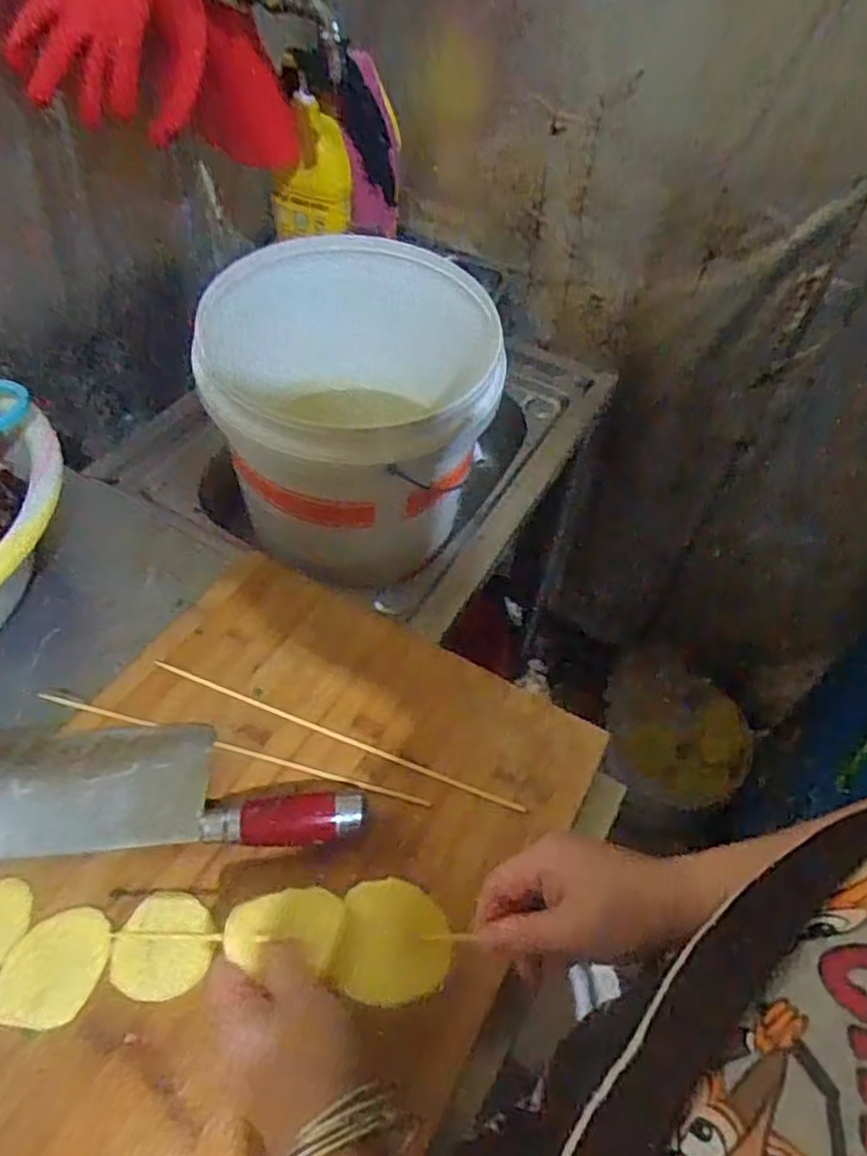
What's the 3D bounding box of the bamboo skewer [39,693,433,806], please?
[{"bbox_3d":[-0.151,0.123,0.523,0.304,0.004,0.008,14,49,7],"label":"bamboo skewer"}]

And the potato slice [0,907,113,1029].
[{"bbox_3d":[-0.226,0.231,0.426,0.056,0.004,0.064,11,49,4],"label":"potato slice"}]

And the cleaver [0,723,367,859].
[{"bbox_3d":[-0.201,0.136,0.489,0.295,0.031,0.096,1,49,-5],"label":"cleaver"}]

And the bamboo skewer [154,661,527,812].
[{"bbox_3d":[-0.078,0.116,0.535,0.303,0.004,0.008,19,50,11],"label":"bamboo skewer"}]

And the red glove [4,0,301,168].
[{"bbox_3d":[-0.293,-0.554,0.750,0.195,0.201,0.156,19,50,12],"label":"red glove"}]

